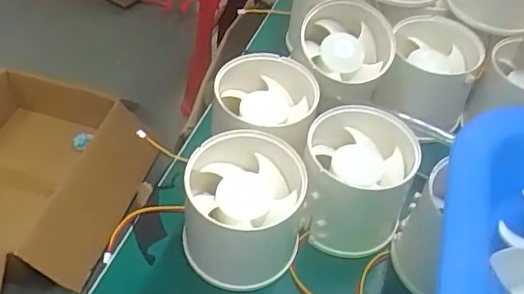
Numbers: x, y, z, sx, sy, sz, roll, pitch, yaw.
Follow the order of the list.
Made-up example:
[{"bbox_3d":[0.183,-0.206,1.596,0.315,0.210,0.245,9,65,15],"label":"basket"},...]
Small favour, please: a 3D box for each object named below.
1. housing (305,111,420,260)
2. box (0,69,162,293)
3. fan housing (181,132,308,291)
[{"bbox_3d":[0.045,0.017,0.270,0.050,0.050,0.050,3,48,-4],"label":"housing"},{"bbox_3d":[-0.489,0.089,1.122,0.402,0.154,0.506,16,48,8],"label":"box"},{"bbox_3d":[-0.009,0.030,0.253,0.053,0.053,0.047,8,48,0],"label":"fan housing"}]

